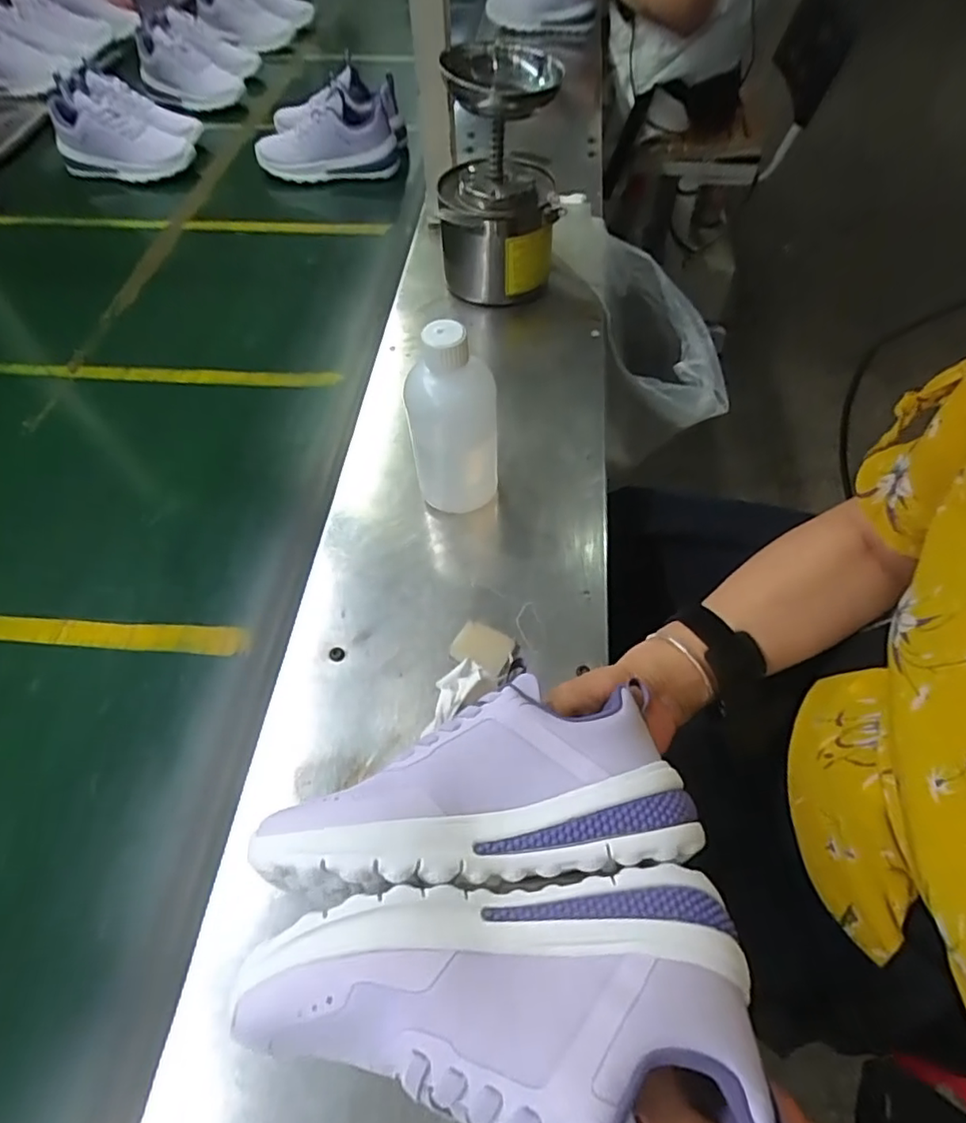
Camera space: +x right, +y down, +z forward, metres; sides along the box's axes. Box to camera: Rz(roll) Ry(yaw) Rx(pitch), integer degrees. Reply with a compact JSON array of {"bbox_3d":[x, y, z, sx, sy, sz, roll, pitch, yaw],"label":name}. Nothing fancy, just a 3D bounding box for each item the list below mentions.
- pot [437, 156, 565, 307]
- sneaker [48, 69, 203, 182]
[{"bbox_3d":[0.019,-0.415,0.761,0.141,0.129,0.131,-4,58,-3],"label":"pot"},{"bbox_3d":[-0.579,-0.702,0.961,0.205,0.125,0.081,-13,57,-9],"label":"sneaker"}]

